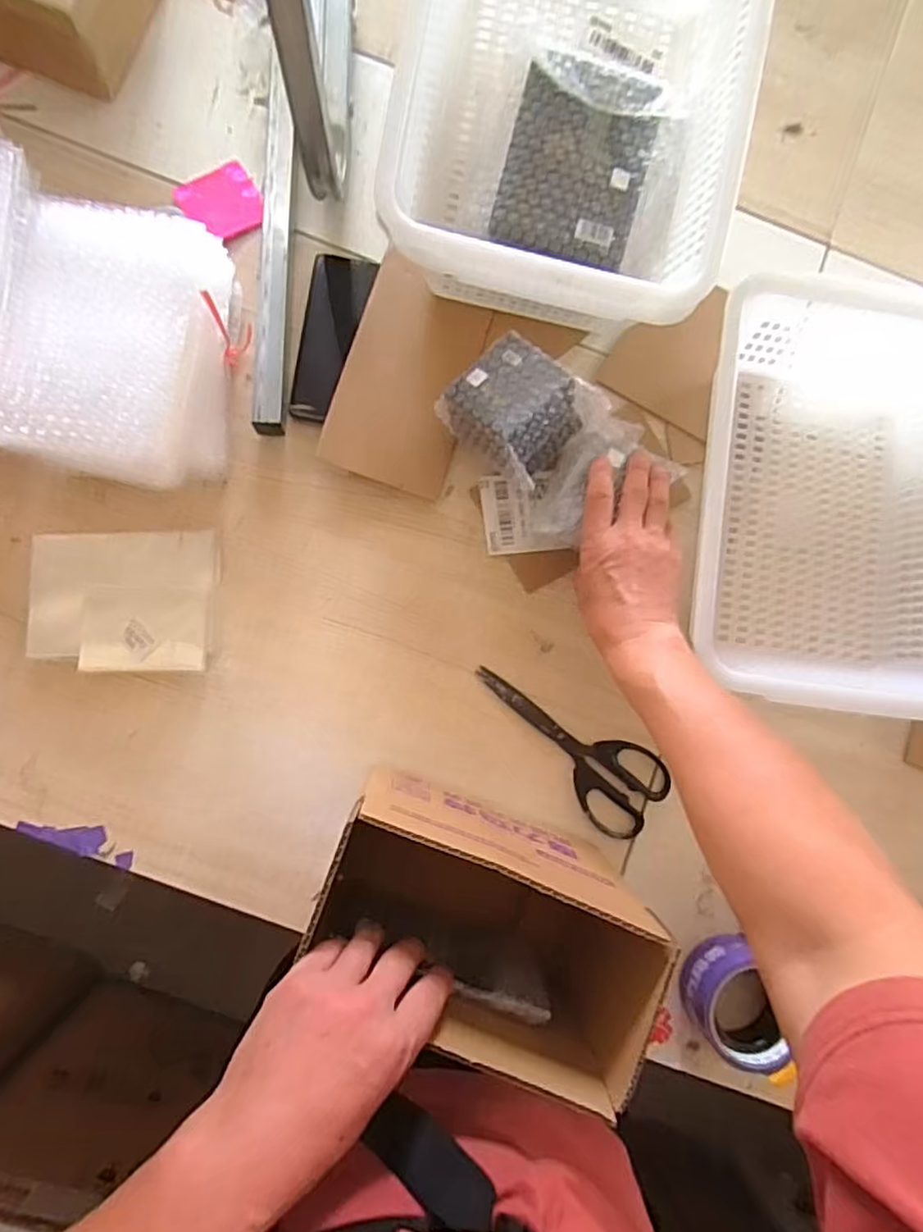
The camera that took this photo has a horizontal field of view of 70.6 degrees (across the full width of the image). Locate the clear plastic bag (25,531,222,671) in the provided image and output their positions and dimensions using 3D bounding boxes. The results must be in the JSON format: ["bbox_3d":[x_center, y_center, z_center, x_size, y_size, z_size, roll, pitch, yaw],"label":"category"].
[{"bbox_3d":[-0.296,-0.014,0.569,0.157,0.022,0.120,0,83,-4],"label":"clear plastic bag"}]

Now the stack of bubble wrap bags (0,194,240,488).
[{"bbox_3d":[-0.286,-0.217,0.547,0.166,0.086,0.217,7,83,-4],"label":"stack of bubble wrap bags"}]

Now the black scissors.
[{"bbox_3d":[0.094,0.115,0.588,0.197,0.007,0.079,38,82,1],"label":"black scissors"}]

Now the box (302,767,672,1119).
[{"bbox_3d":[0.015,0.214,0.475,0.220,0.190,0.123,22,82,-2],"label":"box"}]

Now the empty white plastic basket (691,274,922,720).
[{"bbox_3d":[0.328,-0.097,0.579,0.266,0.107,0.352,8,83,-4],"label":"empty white plastic basket"}]

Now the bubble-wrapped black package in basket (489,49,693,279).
[{"bbox_3d":[0.112,-0.380,0.544,0.145,0.034,0.158,12,84,-3],"label":"bubble-wrapped black package in basket"}]

